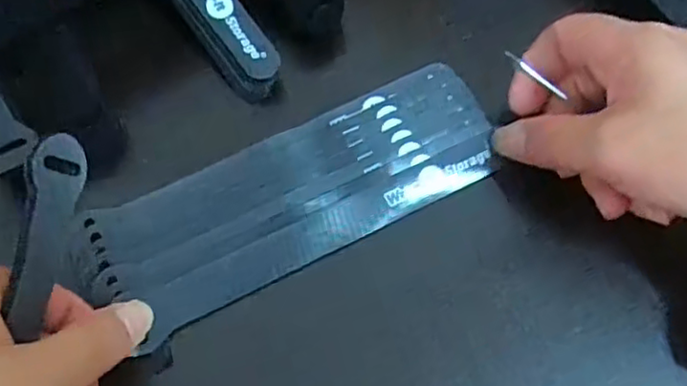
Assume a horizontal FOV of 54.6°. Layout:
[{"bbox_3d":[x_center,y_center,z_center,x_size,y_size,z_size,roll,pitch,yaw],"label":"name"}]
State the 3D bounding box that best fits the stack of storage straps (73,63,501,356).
[{"bbox_3d":[-0.023,0.000,0.315,0.195,0.017,0.068,-25,71,-9],"label":"stack of storage straps"}]

